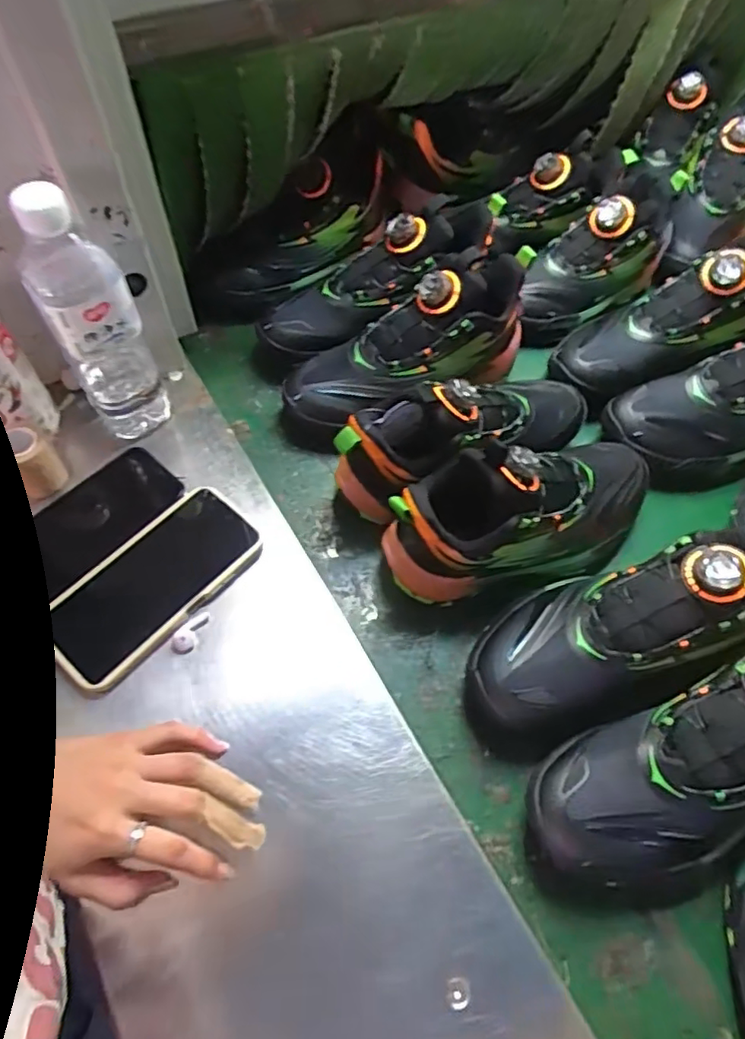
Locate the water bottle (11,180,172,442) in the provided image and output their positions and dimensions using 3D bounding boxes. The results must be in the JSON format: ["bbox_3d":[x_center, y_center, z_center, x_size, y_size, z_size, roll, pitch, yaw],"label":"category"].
[{"bbox_3d":[-0.217,-0.155,0.473,0.069,0.216,0.068,-26,64,-16],"label":"water bottle"}]

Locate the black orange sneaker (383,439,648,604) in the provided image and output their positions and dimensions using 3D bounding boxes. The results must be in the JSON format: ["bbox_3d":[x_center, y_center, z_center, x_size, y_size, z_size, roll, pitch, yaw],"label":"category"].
[{"bbox_3d":[0.132,-0.009,0.492,0.246,0.120,0.093,-20,62,-13],"label":"black orange sneaker"}]

